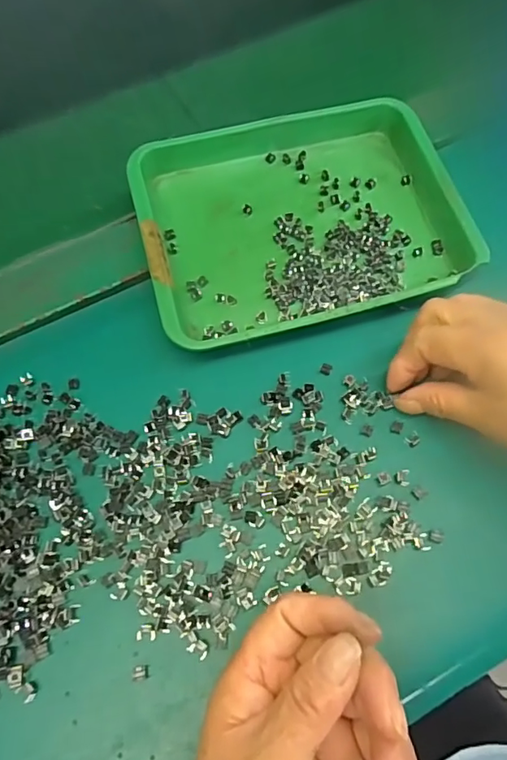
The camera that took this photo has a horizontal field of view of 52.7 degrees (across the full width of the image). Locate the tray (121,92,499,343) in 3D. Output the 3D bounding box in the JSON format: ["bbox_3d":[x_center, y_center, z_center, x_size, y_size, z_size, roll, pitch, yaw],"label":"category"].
[{"bbox_3d":[0.031,-0.113,0.358,0.212,0.030,0.168,-15,65,-6],"label":"tray"}]

